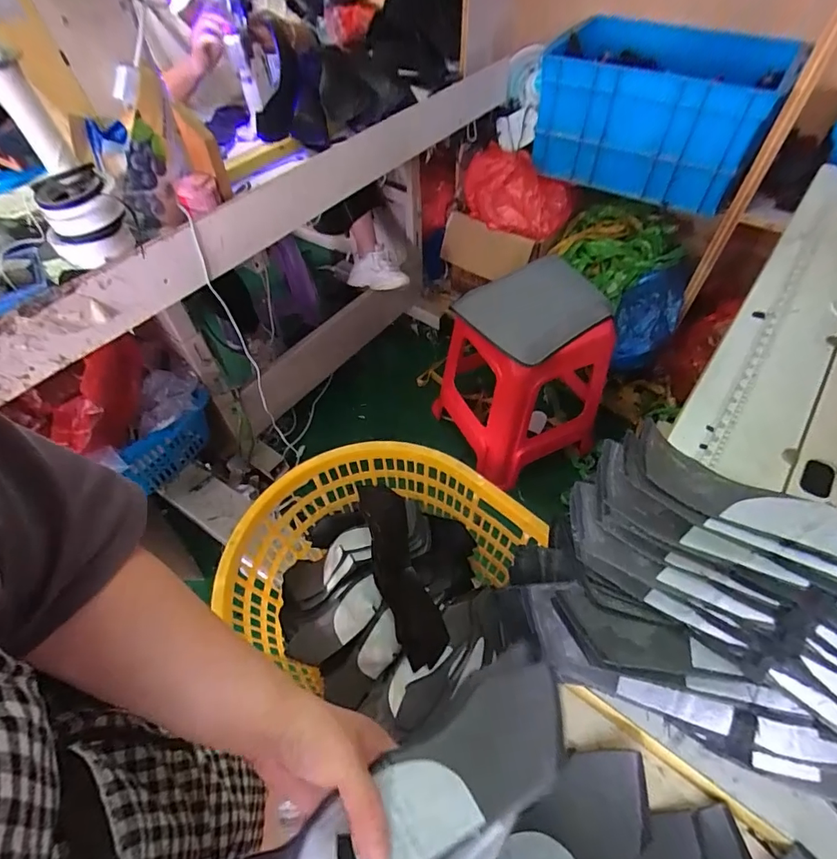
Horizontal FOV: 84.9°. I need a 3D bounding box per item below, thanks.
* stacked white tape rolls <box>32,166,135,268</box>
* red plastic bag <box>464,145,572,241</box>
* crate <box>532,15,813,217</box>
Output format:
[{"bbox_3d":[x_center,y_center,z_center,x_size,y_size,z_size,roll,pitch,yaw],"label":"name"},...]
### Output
[{"bbox_3d":[-0.532,-0.332,0.733,0.123,0.119,0.129,-33,59,-21],"label":"stacked white tape rolls"},{"bbox_3d":[0.306,-0.748,1.463,0.362,0.230,0.119,18,56,15],"label":"red plastic bag"},{"bbox_3d":[0.552,-0.760,1.136,0.522,0.315,0.328,21,56,17],"label":"crate"}]

